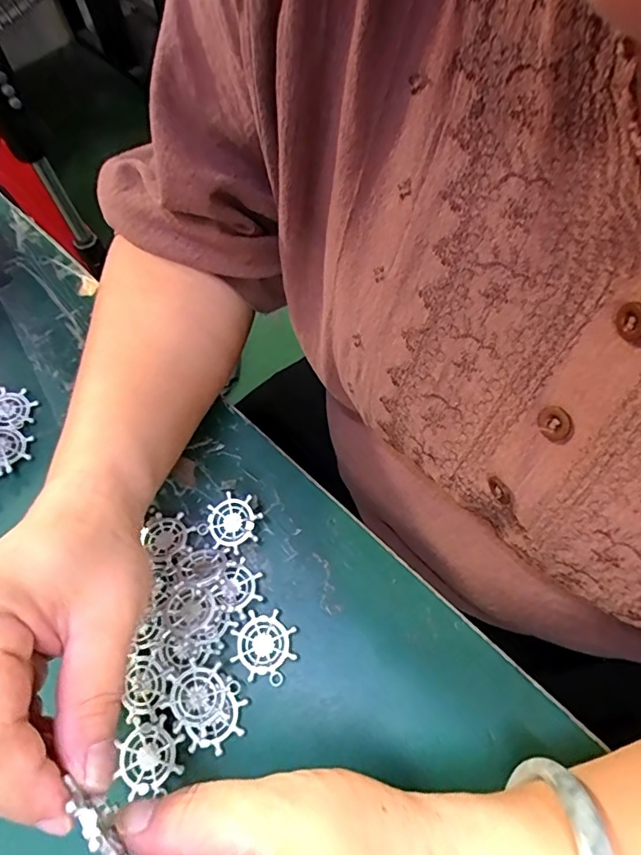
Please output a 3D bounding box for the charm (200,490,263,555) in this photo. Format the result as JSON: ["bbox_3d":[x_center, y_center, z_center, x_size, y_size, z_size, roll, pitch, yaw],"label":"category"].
[{"bbox_3d":[-0.049,0.052,0.276,0.032,0.004,0.030,-4,69,10],"label":"charm"}]

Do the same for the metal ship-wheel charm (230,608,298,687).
[{"bbox_3d":[-0.027,0.107,0.251,0.032,0.005,0.030,39,72,19],"label":"metal ship-wheel charm"}]

